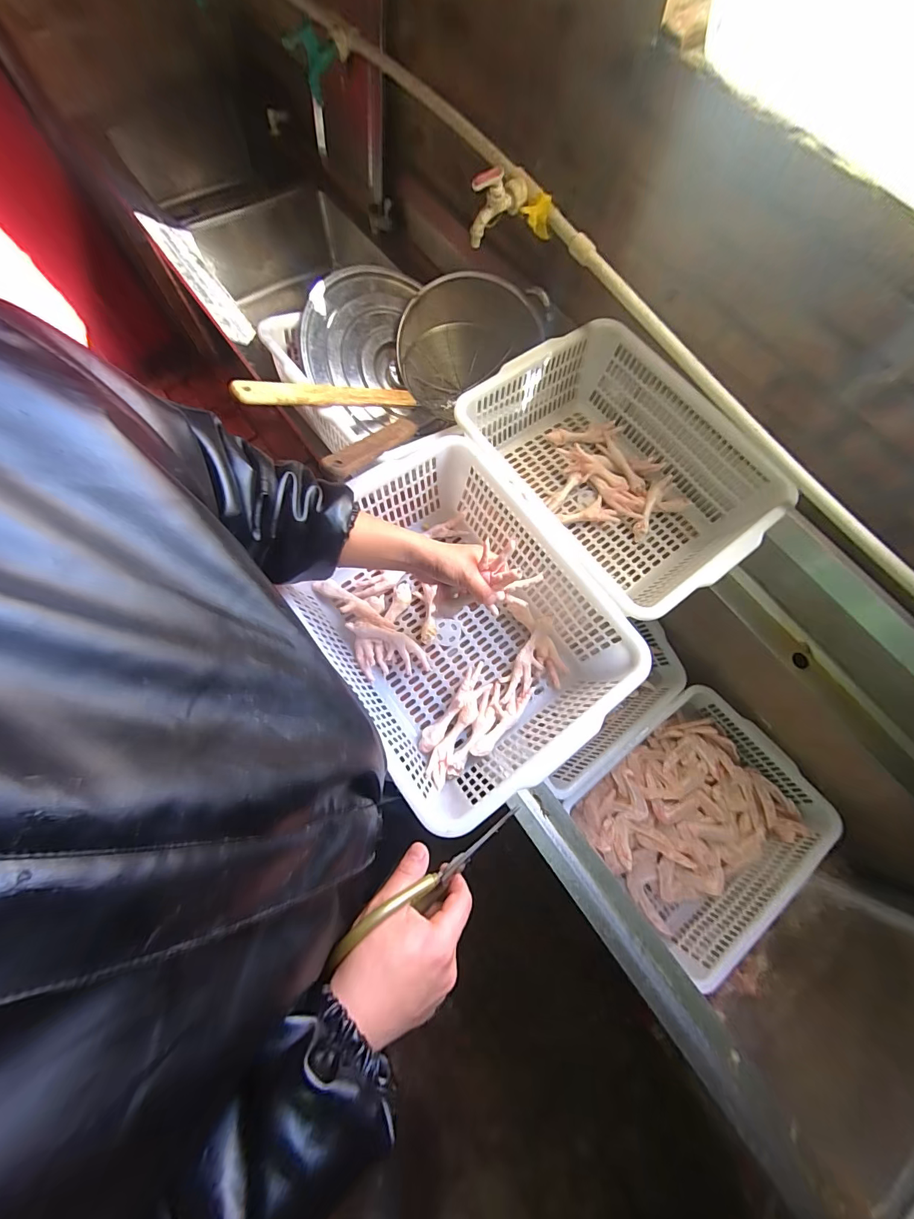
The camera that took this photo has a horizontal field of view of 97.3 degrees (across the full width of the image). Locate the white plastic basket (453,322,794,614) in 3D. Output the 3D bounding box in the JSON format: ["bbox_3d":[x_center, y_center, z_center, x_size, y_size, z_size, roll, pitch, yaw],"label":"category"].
[{"bbox_3d":[0.273,-0.241,0.747,0.389,0.174,0.498,-35,77,-12],"label":"white plastic basket"}]

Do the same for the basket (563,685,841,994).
[{"bbox_3d":[0.539,0.457,0.912,0.468,0.134,0.406,-34,76,-12],"label":"basket"}]

